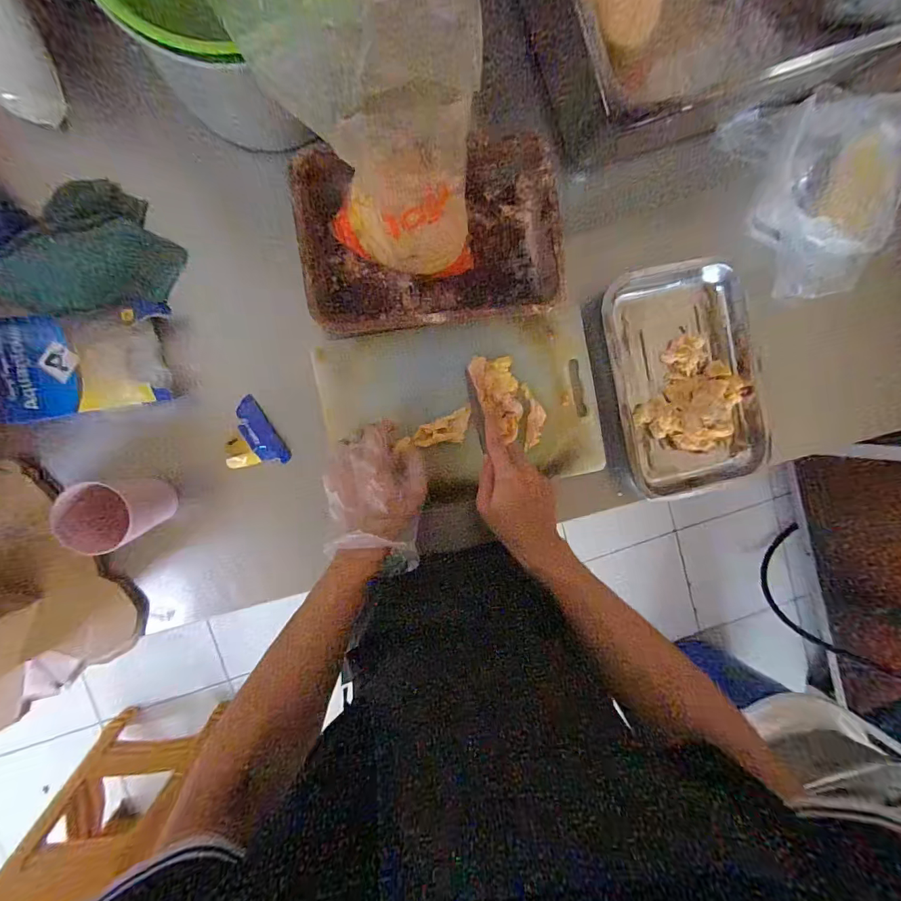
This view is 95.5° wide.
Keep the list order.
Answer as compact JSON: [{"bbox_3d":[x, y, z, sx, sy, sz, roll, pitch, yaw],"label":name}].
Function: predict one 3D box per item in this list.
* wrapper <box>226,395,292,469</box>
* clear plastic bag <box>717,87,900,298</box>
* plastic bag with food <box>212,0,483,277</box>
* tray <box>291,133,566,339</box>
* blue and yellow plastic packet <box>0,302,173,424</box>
[{"bbox_3d":[-0.240,-0.024,0.506,0.068,0.022,0.083,-5,94,-6],"label":"wrapper"},{"bbox_3d":[0.504,-0.340,0.529,0.217,0.062,0.244,-17,95,-5],"label":"clear plastic bag"},{"bbox_3d":[-0.073,-0.275,0.390,0.202,0.195,0.134,1,93,-7],"label":"plastic bag with food"},{"bbox_3d":[-0.022,-0.263,0.501,0.304,0.050,0.209,-9,94,-6],"label":"tray"},{"bbox_3d":[-0.416,-0.096,0.457,0.184,0.027,0.110,-11,95,-6],"label":"blue and yellow plastic packet"}]

